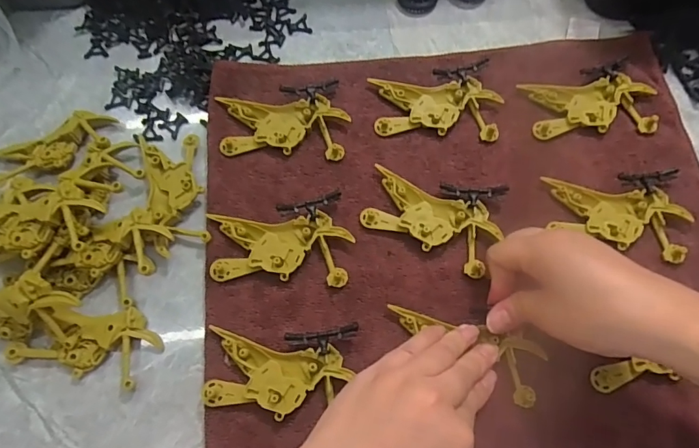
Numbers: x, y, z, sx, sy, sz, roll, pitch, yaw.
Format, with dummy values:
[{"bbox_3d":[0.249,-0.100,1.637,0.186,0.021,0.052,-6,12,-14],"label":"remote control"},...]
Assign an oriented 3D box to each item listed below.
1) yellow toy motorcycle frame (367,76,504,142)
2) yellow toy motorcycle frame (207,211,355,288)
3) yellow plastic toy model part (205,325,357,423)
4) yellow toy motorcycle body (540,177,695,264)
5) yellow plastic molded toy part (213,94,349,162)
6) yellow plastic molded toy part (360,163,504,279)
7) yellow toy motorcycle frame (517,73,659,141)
[{"bbox_3d":[0.071,-0.095,0.368,0.100,0.011,0.050,4,70,2],"label":"yellow toy motorcycle frame"},{"bbox_3d":[-0.049,0.018,0.329,0.097,0.011,0.050,3,70,2],"label":"yellow toy motorcycle frame"},{"bbox_3d":[-0.052,0.102,0.301,0.097,0.010,0.046,8,70,4],"label":"yellow plastic toy model part"},{"bbox_3d":[0.198,-0.006,0.337,0.101,0.011,0.048,13,71,5],"label":"yellow toy motorcycle body"},{"bbox_3d":[-0.053,-0.077,0.361,0.098,0.012,0.049,3,70,2],"label":"yellow plastic molded toy part"},{"bbox_3d":[0.060,-0.003,0.337,0.098,0.008,0.050,26,72,10],"label":"yellow plastic molded toy part"},{"bbox_3d":[0.196,-0.095,0.367,0.101,0.012,0.048,-3,70,0],"label":"yellow toy motorcycle frame"}]

